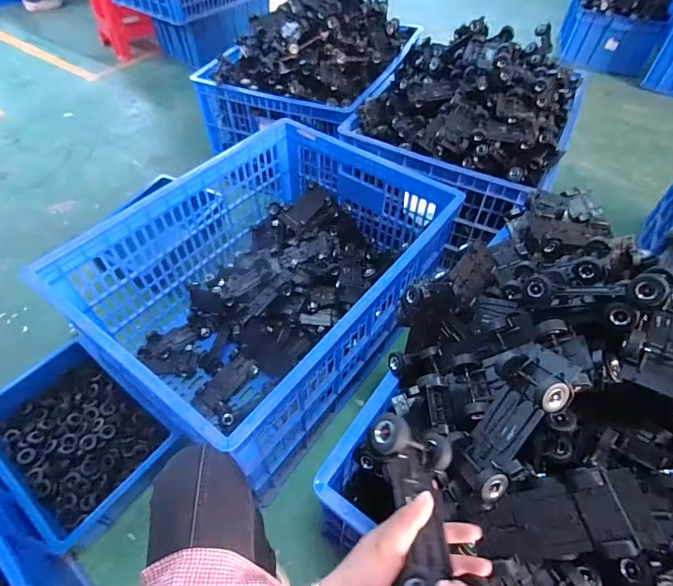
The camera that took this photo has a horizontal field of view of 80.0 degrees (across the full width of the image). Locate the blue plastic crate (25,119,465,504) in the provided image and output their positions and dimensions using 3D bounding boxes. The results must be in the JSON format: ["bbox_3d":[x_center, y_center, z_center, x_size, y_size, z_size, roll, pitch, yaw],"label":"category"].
[{"bbox_3d":[-0.164,-0.034,1.079,0.610,0.382,0.827,31,57,21],"label":"blue plastic crate"}]

